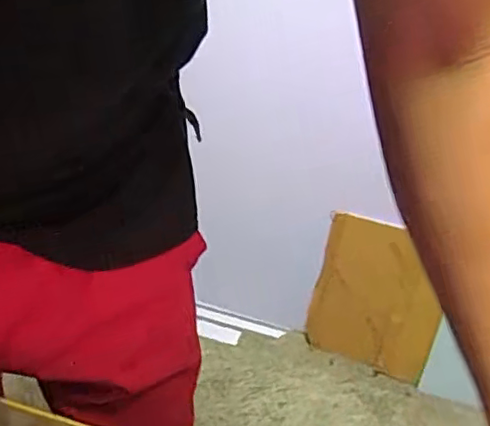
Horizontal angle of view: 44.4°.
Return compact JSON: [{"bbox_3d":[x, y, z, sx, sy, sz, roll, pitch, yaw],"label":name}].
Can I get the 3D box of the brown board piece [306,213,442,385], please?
[{"bbox_3d":[0.297,0.195,1.362,0.272,0.348,0.022,19,21,18],"label":"brown board piece"}]

